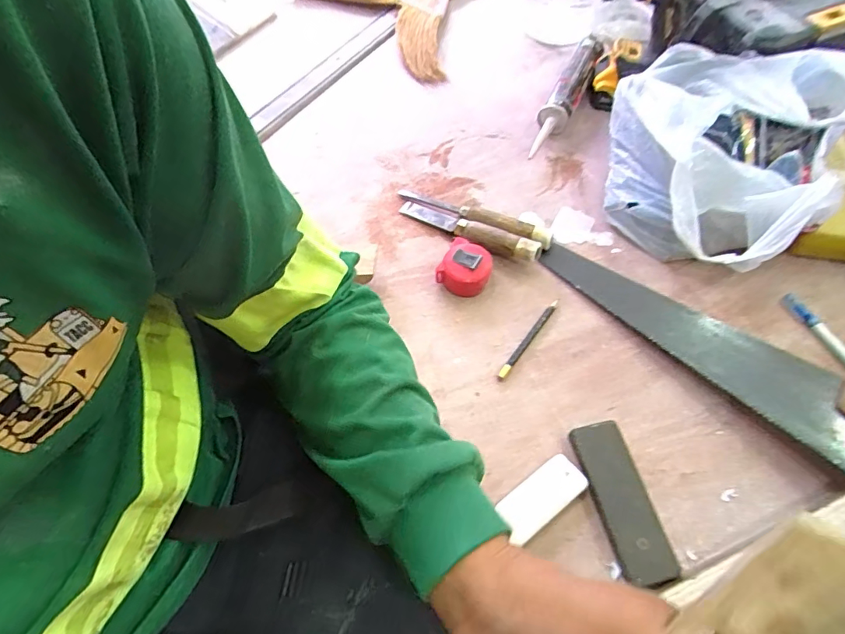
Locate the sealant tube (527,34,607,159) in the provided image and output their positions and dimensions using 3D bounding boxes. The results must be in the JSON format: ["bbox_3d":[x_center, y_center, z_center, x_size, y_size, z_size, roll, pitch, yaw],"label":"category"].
[{"bbox_3d":[0.238,-0.367,0.799,0.050,0.050,0.302,23,60,14],"label":"sealant tube"}]

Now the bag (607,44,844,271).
[{"bbox_3d":[0.379,-0.218,0.636,0.280,0.157,0.300,37,65,21],"label":"bag"}]

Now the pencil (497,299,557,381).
[{"bbox_3d":[0.128,0.026,0.578,0.010,0.006,0.129,33,63,19],"label":"pencil"}]

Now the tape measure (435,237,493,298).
[{"bbox_3d":[0.056,-0.062,0.611,0.065,0.042,0.064,26,61,16],"label":"tape measure"}]

